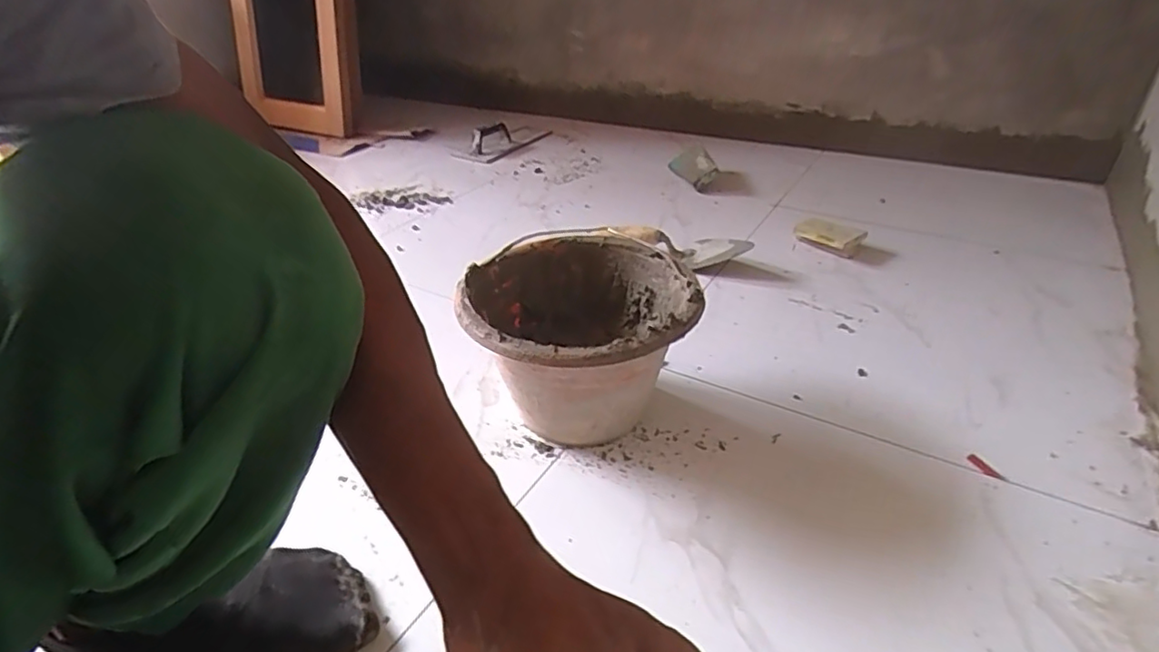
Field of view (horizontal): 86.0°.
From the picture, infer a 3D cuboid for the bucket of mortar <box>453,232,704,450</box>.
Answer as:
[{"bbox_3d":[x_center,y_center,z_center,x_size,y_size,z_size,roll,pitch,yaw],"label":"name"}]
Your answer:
[{"bbox_3d":[-0.002,0.027,0.712,0.250,0.169,0.253,0,33,0],"label":"bucket of mortar"}]

